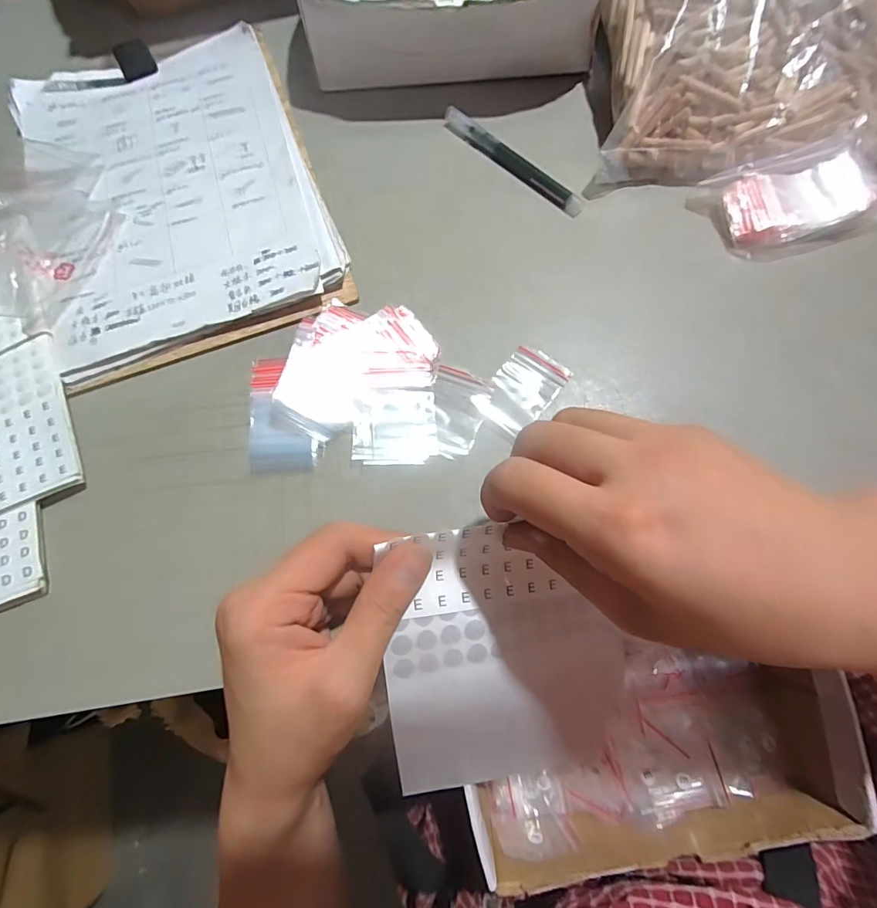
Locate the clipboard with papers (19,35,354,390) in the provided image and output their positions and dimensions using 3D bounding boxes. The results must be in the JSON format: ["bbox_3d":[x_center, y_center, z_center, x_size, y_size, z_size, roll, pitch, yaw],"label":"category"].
[{"bbox_3d":[-0.201,-0.208,0.335,0.200,0.015,0.300,-20,73,-5],"label":"clipboard with papers"}]

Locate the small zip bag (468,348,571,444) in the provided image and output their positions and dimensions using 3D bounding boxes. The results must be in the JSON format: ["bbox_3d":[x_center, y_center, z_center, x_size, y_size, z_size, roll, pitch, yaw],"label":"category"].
[{"bbox_3d":[0.052,-0.041,0.277,0.039,0.006,0.062,40,77,13],"label":"small zip bag"}]

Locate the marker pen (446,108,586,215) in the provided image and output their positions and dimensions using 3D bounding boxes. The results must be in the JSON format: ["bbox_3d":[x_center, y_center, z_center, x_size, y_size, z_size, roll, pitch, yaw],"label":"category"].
[{"bbox_3d":[0.057,-0.230,0.337,0.012,0.007,0.140,-41,76,-11],"label":"marker pen"}]

